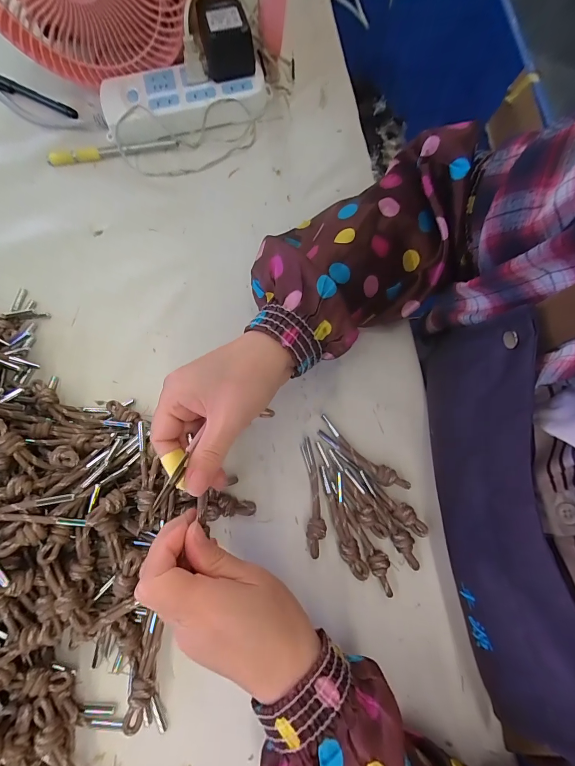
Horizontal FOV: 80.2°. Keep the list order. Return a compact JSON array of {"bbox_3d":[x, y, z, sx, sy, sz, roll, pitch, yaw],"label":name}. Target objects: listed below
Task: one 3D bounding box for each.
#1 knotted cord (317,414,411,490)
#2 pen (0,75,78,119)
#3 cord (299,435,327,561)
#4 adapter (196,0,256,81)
[{"bbox_3d":[0.063,0.063,0.293,0.089,0.011,0.016,38,77,10],"label":"knotted cord"},{"bbox_3d":[-0.319,-0.359,0.428,0.142,0.009,0.016,28,75,7],"label":"pen"},{"bbox_3d":[0.020,0.093,0.286,0.015,0.014,0.093,-5,74,-3],"label":"cord"},{"bbox_3d":[-0.070,-0.388,0.382,0.055,0.045,0.067,-11,73,-3],"label":"adapter"}]

